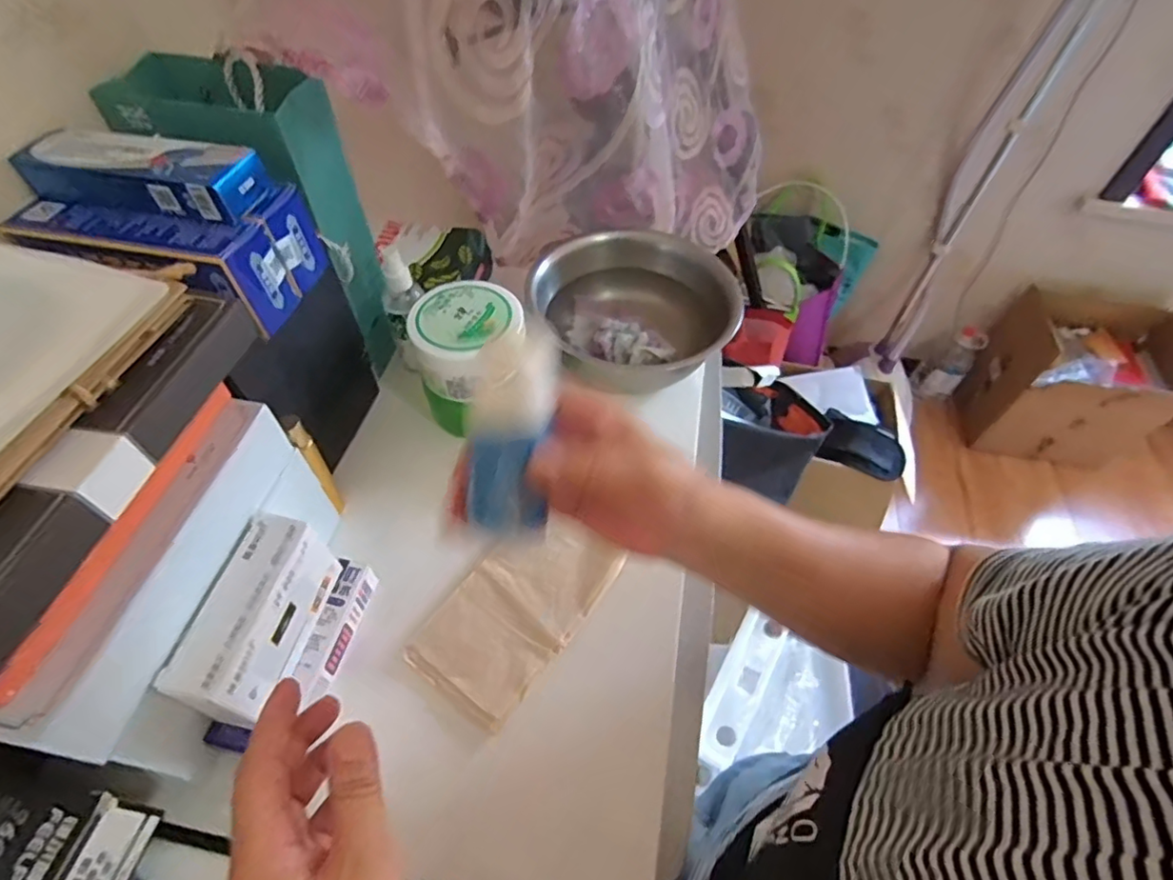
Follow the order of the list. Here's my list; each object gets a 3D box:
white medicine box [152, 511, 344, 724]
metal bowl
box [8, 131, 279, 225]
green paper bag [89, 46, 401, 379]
[{"bbox_3d":[-0.205,0.111,0.367,0.039,0.073,0.115,10,54,5],"label":"white medicine box"},{"bbox_3d":[0.057,-0.128,0.594,0.192,0.073,0.182,1,54,-1],"label":"metal bowl"},{"bbox_3d":[-0.271,-0.165,0.356,0.141,0.027,0.047,12,54,7],"label":"box"},{"bbox_3d":[-0.252,-0.171,0.489,0.138,0.231,0.096,23,56,14],"label":"green paper bag"}]

